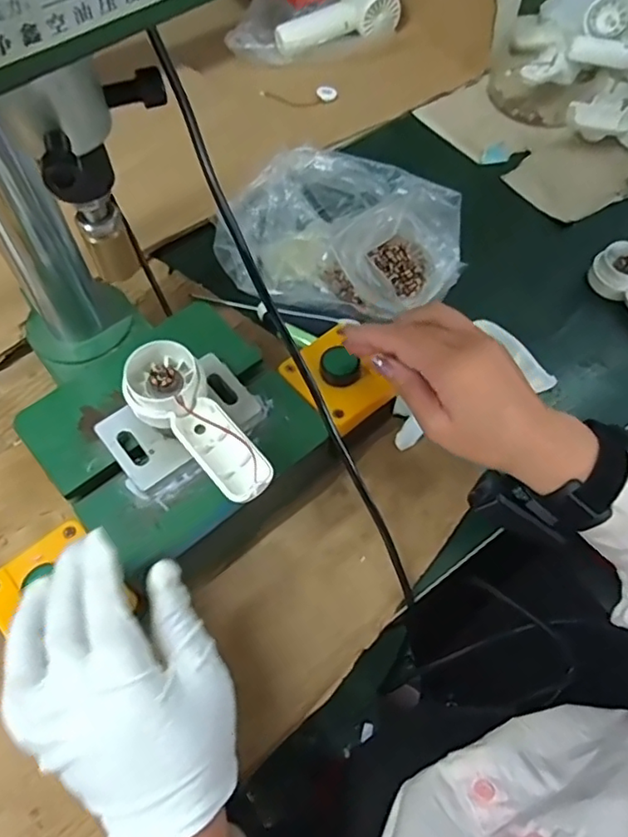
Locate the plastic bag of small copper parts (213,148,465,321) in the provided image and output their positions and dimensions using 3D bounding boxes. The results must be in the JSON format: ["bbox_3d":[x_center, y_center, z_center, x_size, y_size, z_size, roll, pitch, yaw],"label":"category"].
[{"bbox_3d":[0.025,-0.162,0.515,0.200,0.070,0.139,14,63,7],"label":"plastic bag of small copper parts"}]

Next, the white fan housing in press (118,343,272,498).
[{"bbox_3d":[-0.069,0.004,0.337,0.045,0.028,0.107,-31,65,-16],"label":"white fan housing in press"}]

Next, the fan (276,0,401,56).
[{"bbox_3d":[0.030,-0.471,0.692,0.149,0.044,0.034,-17,63,-9],"label":"fan"}]

